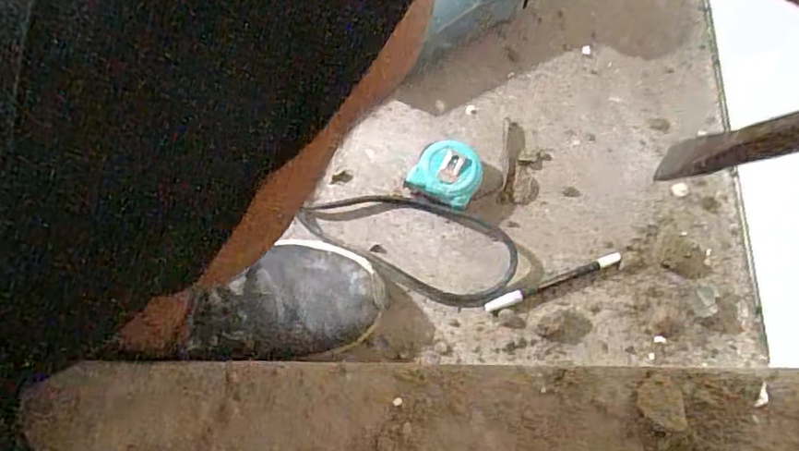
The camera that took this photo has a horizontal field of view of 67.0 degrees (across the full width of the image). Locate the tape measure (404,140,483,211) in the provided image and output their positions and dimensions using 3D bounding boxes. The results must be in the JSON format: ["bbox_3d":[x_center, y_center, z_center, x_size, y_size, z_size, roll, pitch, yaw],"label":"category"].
[{"bbox_3d":[0.050,-0.054,0.622,0.068,0.035,0.063,29,73,8],"label":"tape measure"}]

